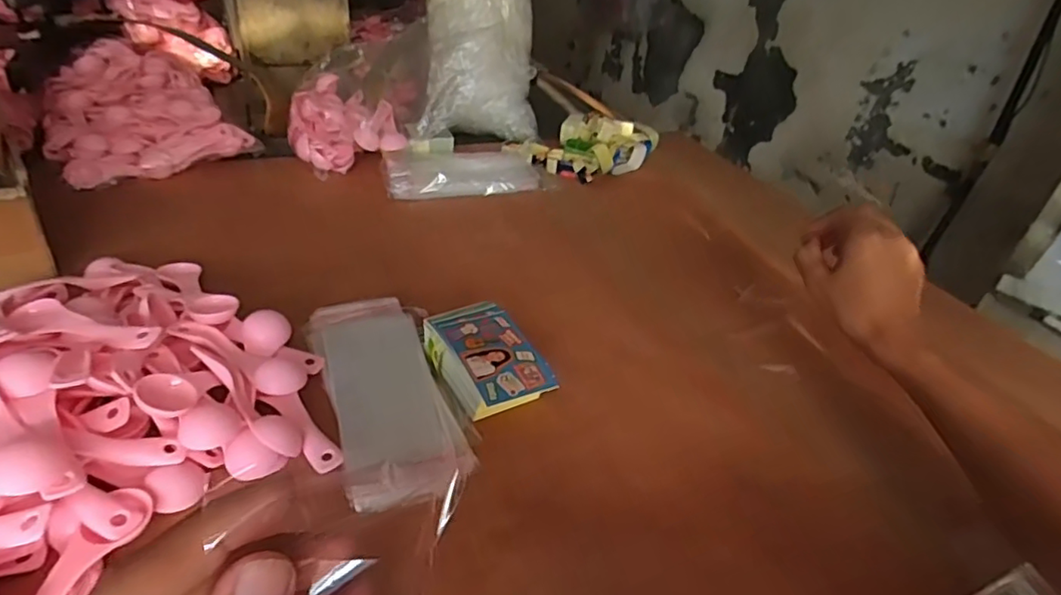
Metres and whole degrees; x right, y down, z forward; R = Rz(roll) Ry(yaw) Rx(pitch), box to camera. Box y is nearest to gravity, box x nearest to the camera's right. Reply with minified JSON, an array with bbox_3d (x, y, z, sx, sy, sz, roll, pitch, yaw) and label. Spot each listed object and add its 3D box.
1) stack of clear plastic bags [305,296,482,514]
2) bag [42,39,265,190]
[{"bbox_3d":[-0.114,0.069,0.477,0.096,0.015,0.227,-9,36,-22],"label":"stack of clear plastic bags"},{"bbox_3d":[-0.530,-0.259,0.811,0.221,0.089,0.317,-16,40,-31],"label":"bag"}]

